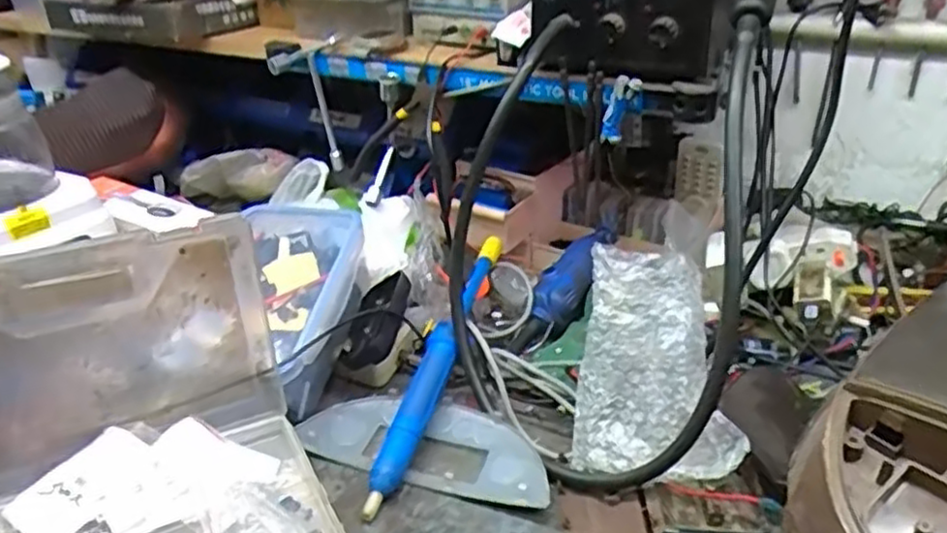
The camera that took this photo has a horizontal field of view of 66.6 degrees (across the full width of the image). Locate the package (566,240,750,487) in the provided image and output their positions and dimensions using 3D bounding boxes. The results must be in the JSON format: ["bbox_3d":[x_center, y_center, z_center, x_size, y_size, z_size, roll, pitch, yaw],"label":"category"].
[{"bbox_3d":[0.140,0.073,0.557,0.123,0.170,0.031,0,-7,27],"label":"package"}]

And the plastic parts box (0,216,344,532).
[{"bbox_3d":[-0.219,0.112,0.435,0.235,0.178,0.216,-13,31,-24],"label":"plastic parts box"}]

